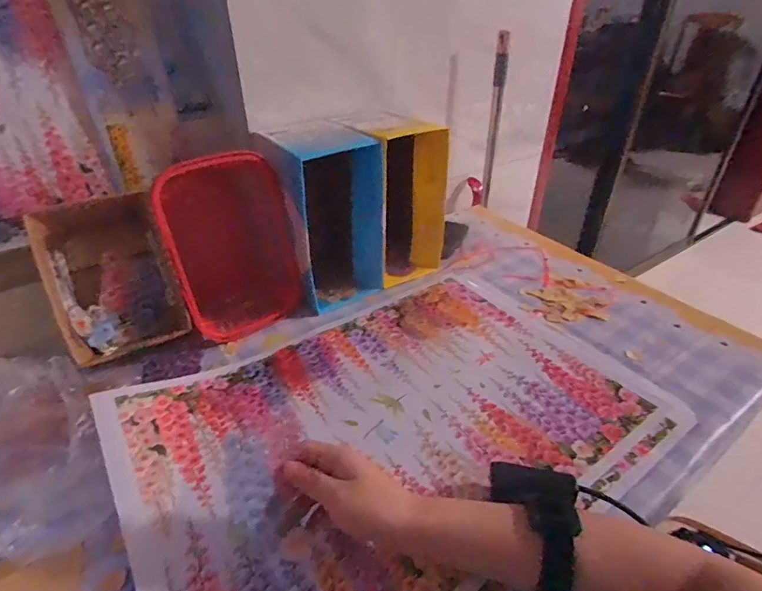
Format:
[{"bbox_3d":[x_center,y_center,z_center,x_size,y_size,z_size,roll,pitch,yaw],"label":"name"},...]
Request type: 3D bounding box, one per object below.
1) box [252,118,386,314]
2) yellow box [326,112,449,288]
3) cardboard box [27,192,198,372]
[{"bbox_3d":[-0.083,-0.119,0.636,0.137,0.219,0.160,-16,39,-23],"label":"box"},{"bbox_3d":[0.012,-0.156,0.689,0.125,0.220,0.150,-24,43,-32],"label":"yellow box"},{"bbox_3d":[-0.313,-0.023,0.524,0.133,0.182,0.070,-20,13,-36],"label":"cardboard box"}]

